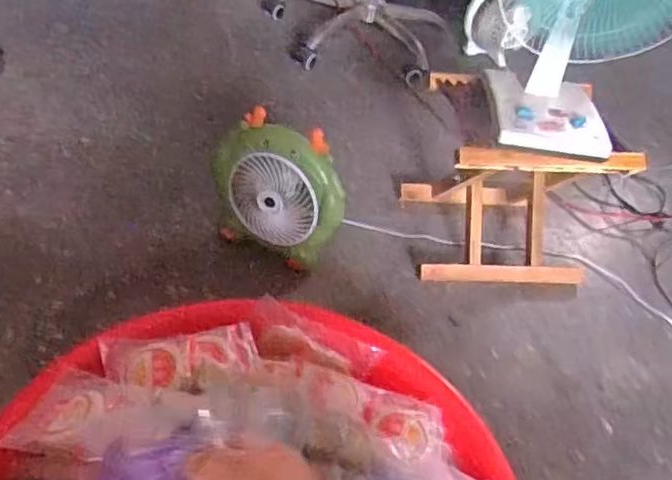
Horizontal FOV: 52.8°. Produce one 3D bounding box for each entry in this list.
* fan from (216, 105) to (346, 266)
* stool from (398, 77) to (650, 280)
[{"bbox_3d":[-0.105,-0.076,1.183,0.241,0.245,0.094,28,45,19],"label":"fan"},{"bbox_3d":[0.315,-0.115,1.266,0.311,0.290,0.301,0,43,-10],"label":"stool"}]

